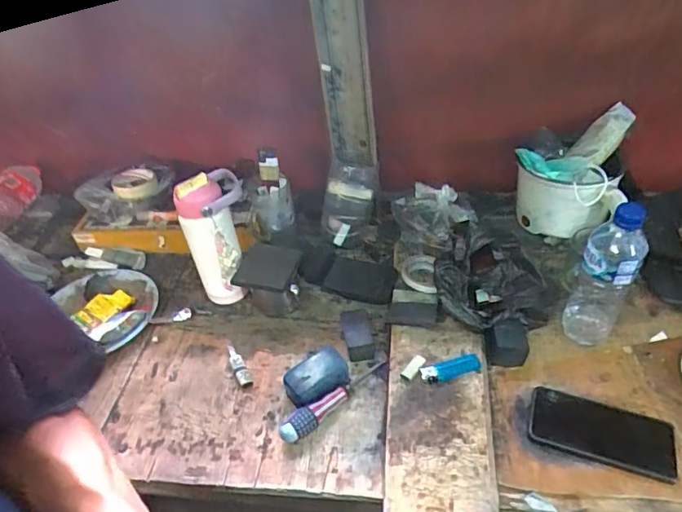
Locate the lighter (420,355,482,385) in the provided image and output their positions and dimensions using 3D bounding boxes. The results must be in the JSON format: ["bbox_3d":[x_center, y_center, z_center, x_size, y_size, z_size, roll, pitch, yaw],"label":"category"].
[{"bbox_3d":[0.151,0.153,0.689,0.085,0.009,0.026,-16,43,-9],"label":"lighter"}]

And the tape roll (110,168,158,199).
[{"bbox_3d":[-0.399,-0.140,0.982,0.077,0.027,0.077,-4,43,3],"label":"tape roll"}]

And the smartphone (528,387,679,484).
[{"bbox_3d":[0.321,0.218,0.626,0.161,0.006,0.080,12,46,19],"label":"smartphone"}]

